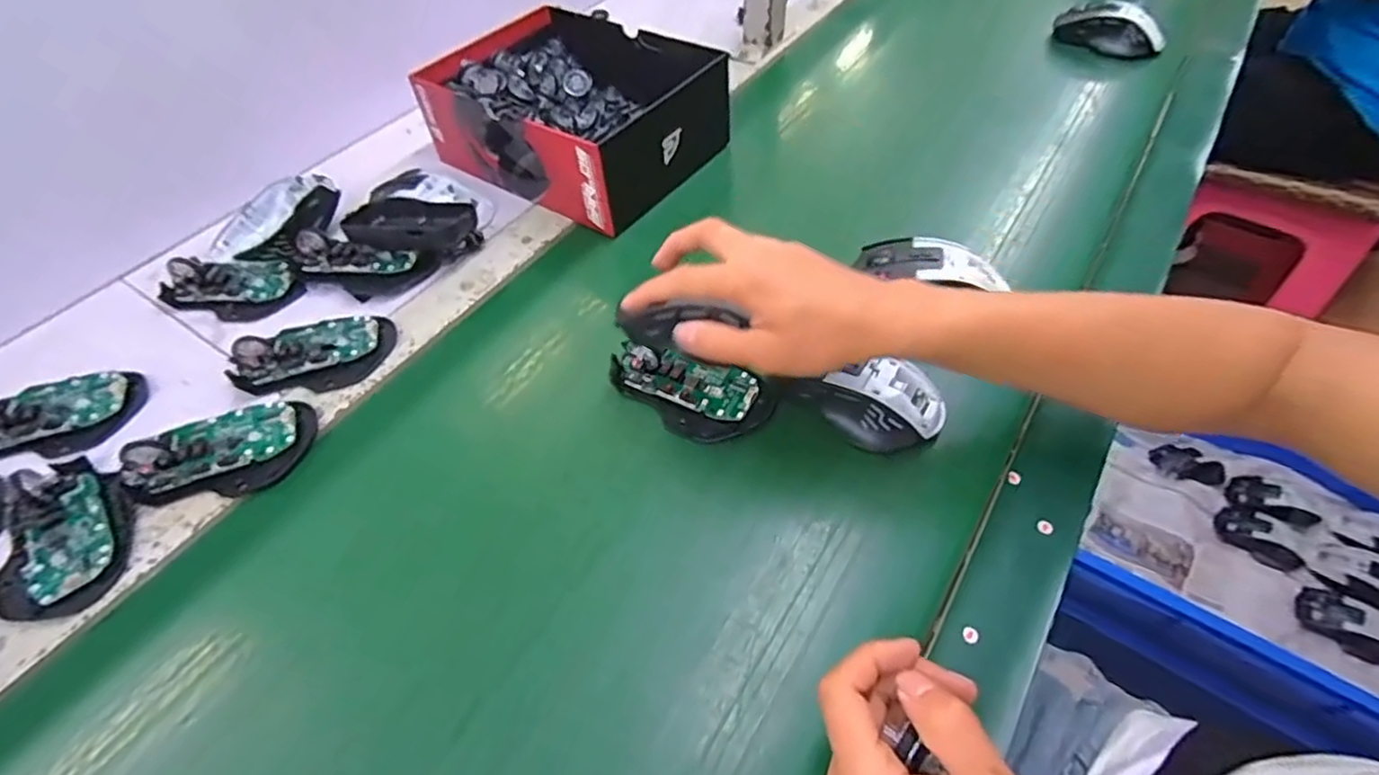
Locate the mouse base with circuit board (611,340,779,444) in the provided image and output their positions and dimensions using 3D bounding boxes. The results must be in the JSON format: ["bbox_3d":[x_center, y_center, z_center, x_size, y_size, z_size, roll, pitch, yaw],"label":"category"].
[{"bbox_3d":[-0.001,0.005,0.448,0.114,0.020,0.055,12,53,12],"label":"mouse base with circuit board"}]

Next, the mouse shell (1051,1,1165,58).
[{"bbox_3d":[0.484,-0.415,0.740,0.116,0.037,0.049,32,59,25],"label":"mouse shell"}]

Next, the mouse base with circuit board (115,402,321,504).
[{"bbox_3d":[-0.318,0.041,0.430,0.116,0.030,0.064,-15,53,-10],"label":"mouse base with circuit board"}]

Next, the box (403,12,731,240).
[{"bbox_3d":[-0.114,-0.271,0.629,0.254,0.083,0.191,29,58,23],"label":"box"}]

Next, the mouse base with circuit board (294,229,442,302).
[{"bbox_3d":[-0.273,-0.104,0.538,0.107,0.030,0.048,6,52,7],"label":"mouse base with circuit board"}]

